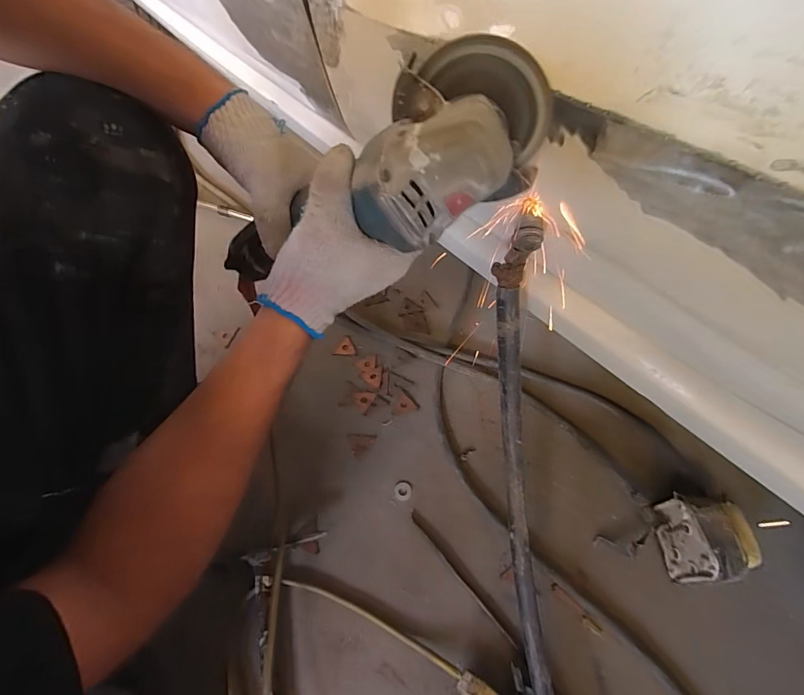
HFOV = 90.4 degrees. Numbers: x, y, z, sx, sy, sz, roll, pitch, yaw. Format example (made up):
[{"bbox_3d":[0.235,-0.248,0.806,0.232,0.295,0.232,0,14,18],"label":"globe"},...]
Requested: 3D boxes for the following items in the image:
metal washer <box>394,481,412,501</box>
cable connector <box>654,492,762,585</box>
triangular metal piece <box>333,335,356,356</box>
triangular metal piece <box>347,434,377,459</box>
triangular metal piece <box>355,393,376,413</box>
[{"bbox_3d":[0.001,0.197,0.547,0.024,0.004,0.024,-1,60,3],"label":"metal washer"},{"bbox_3d":[0.345,0.217,0.458,0.082,0.076,0.088,-6,60,0],"label":"cable connector"},{"bbox_3d":[-0.094,-0.002,0.665,0.037,0.004,0.034,0,61,3],"label":"triangular metal piece"},{"bbox_3d":[-0.061,0.144,0.585,0.041,0.004,0.036,3,61,5],"label":"triangular metal piece"},{"bbox_3d":[-0.059,0.084,0.615,0.031,0.004,0.034,5,61,6],"label":"triangular metal piece"}]

